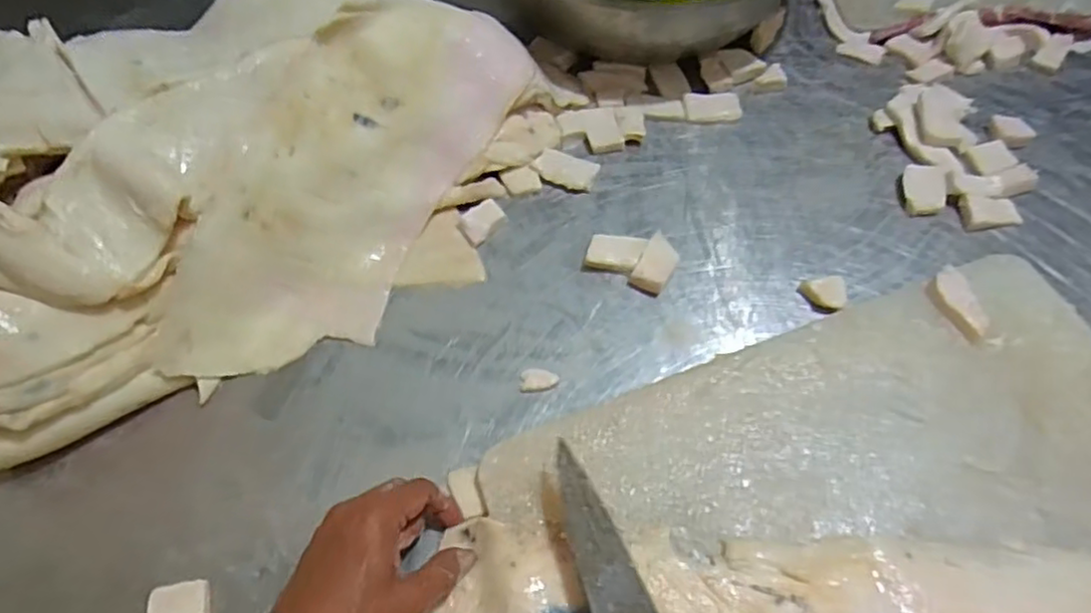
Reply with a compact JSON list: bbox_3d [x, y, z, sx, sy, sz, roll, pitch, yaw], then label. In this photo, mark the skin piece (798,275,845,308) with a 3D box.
[{"bbox_3d":[0.213,-0.010,0.517,0.033,0.011,0.028,9,61,9],"label":"skin piece"}]

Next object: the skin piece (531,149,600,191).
[{"bbox_3d":[0.018,-0.121,0.600,0.054,0.010,0.036,16,62,13],"label":"skin piece"}]

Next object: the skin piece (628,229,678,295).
[{"bbox_3d":[0.090,-0.034,0.540,0.027,0.016,0.051,24,64,17],"label":"skin piece"}]

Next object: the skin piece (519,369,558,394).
[{"bbox_3d":[-0.005,0.055,0.501,0.028,0.009,0.019,-3,60,2],"label":"skin piece"}]

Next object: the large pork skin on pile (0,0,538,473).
[{"bbox_3d":[-0.409,-0.094,0.540,0.820,0.132,0.406,-24,61,-10],"label":"large pork skin on pile"}]

